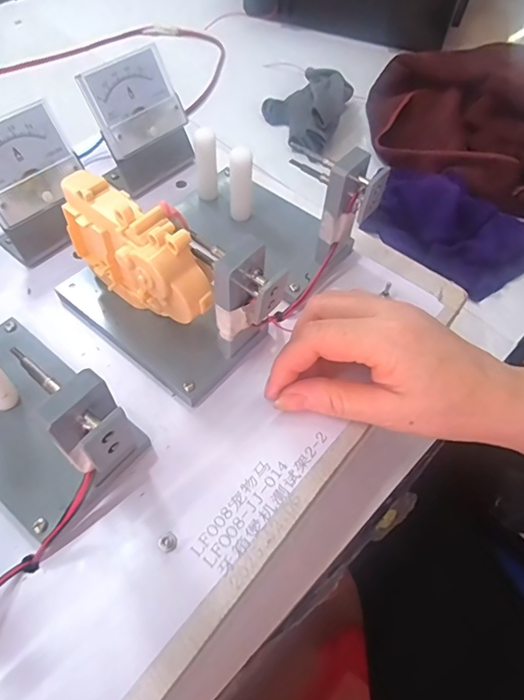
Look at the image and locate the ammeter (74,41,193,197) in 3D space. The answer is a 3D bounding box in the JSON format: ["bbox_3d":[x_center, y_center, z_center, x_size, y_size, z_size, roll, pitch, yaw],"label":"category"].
[{"bbox_3d":[-0.086,-0.165,0.347,0.041,0.072,0.066,36,63,18],"label":"ammeter"}]

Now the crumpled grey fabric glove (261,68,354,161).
[{"bbox_3d":[0.045,-0.265,0.522,0.088,0.048,0.122,16,60,6],"label":"crumpled grey fabric glove"}]

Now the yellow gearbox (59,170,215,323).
[{"bbox_3d":[-0.065,-0.056,0.253,0.049,0.041,0.096,-34,65,-21],"label":"yellow gearbox"}]

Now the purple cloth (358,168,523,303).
[{"bbox_3d":[0.181,-0.117,0.436,0.132,0.045,0.135,-33,66,-20],"label":"purple cloth"}]

